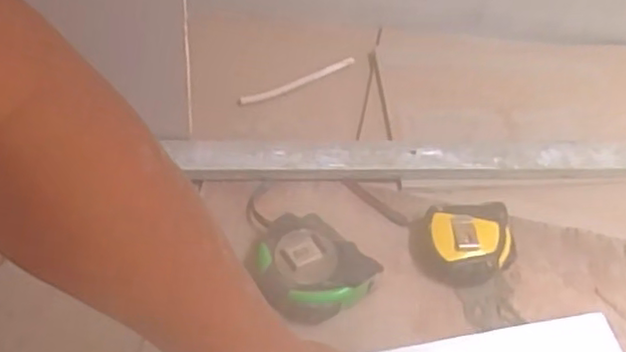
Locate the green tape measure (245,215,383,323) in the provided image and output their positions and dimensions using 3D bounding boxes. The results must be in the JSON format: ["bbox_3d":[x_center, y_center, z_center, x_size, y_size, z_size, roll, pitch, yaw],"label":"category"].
[{"bbox_3d":[-0.005,0.080,0.556,0.078,0.043,0.095,-38,66,-26],"label":"green tape measure"}]

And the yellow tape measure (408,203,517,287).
[{"bbox_3d":[0.133,0.058,0.587,0.086,0.036,0.069,4,55,-2],"label":"yellow tape measure"}]

